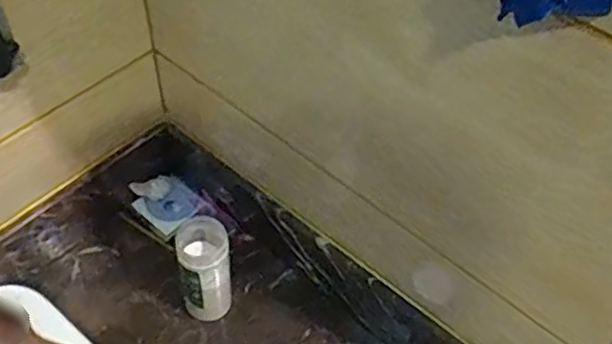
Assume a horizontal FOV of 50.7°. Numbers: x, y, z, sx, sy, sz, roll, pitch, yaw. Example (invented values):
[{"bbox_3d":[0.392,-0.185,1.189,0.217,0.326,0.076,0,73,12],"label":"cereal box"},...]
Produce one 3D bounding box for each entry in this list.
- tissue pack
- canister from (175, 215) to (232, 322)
[{"bbox_3d":[-0.196,0.041,0.905,0.087,0.027,0.073,36,57,22],"label":"tissue pack"},{"bbox_3d":[-0.121,0.117,0.776,0.062,0.138,0.068,2,51,-2],"label":"canister"}]

